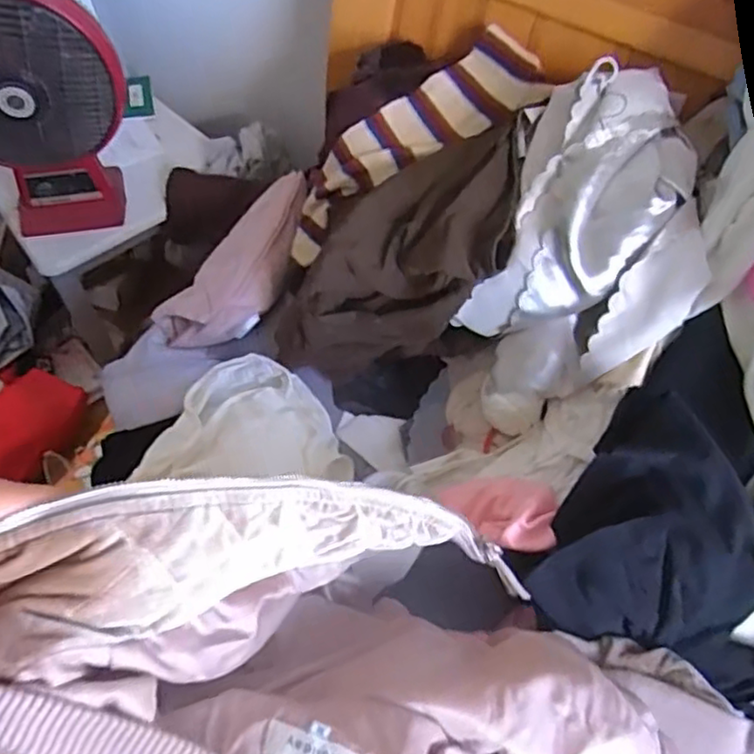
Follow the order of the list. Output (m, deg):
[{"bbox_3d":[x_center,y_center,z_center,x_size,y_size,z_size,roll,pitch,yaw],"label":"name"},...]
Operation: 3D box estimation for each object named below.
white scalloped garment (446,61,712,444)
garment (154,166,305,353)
[{"bbox_3d":[0.246,-0.138,0.779,0.235,0.238,0.352,26,61,11],"label":"white scalloped garment"},{"bbox_3d":[-0.201,-0.175,0.992,0.137,0.078,0.302,25,60,11],"label":"garment"}]

